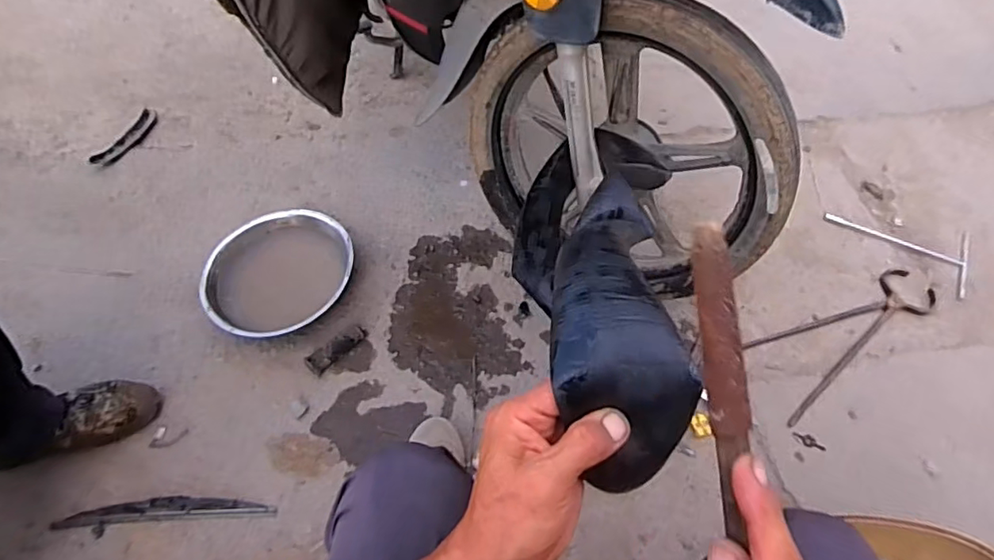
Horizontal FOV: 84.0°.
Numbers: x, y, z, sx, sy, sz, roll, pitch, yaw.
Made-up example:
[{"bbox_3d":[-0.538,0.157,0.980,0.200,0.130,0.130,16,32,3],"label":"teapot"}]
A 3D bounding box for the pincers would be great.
[{"bbox_3d":[0.664,0.095,1.072,0.460,0.022,0.150,-30,62,-17],"label":"pincers"}]

